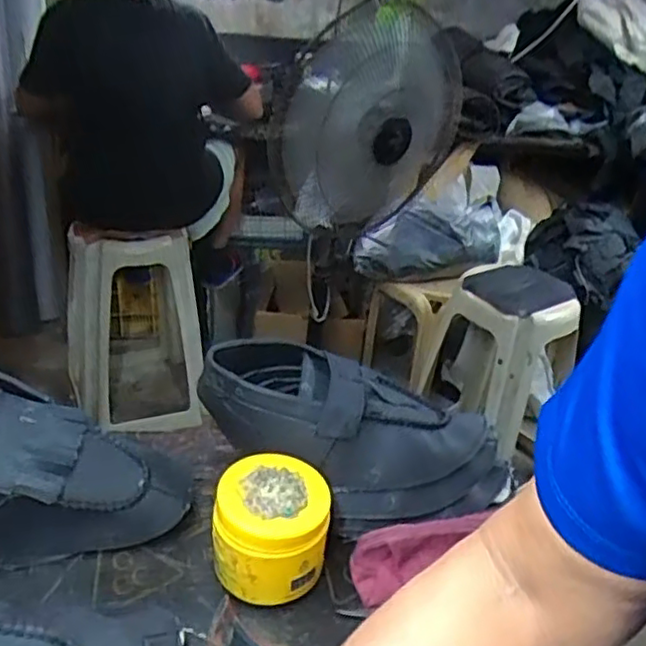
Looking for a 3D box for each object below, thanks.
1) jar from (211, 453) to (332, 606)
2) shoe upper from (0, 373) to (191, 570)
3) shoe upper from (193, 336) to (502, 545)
[{"bbox_3d":[-0.043,0.177,0.554,0.093,0.096,0.092,3,32,-2],"label":"jar"},{"bbox_3d":[-0.248,0.116,0.557,0.239,0.157,0.098,-3,33,-11],"label":"shoe upper"},{"bbox_3d":[0.032,0.110,0.628,0.314,0.094,0.125,23,33,-3],"label":"shoe upper"}]

